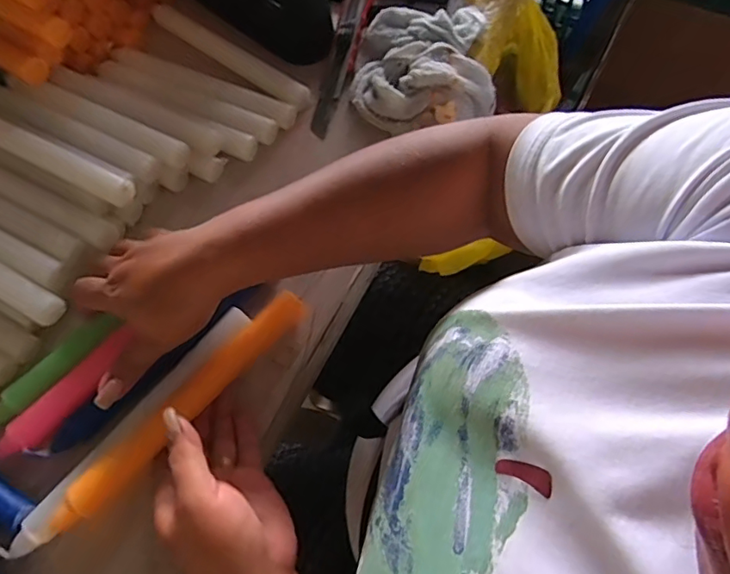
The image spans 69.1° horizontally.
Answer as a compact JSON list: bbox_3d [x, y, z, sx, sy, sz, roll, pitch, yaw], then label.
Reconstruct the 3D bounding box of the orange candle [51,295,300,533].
[{"bbox_3d":[-0.123,0.079,0.372,0.024,0.020,0.208,38,65,16],"label":"orange candle"}]

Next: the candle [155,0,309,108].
[{"bbox_3d":[-0.135,-0.227,0.512,0.200,0.017,0.022,35,73,15],"label":"candle"}]

